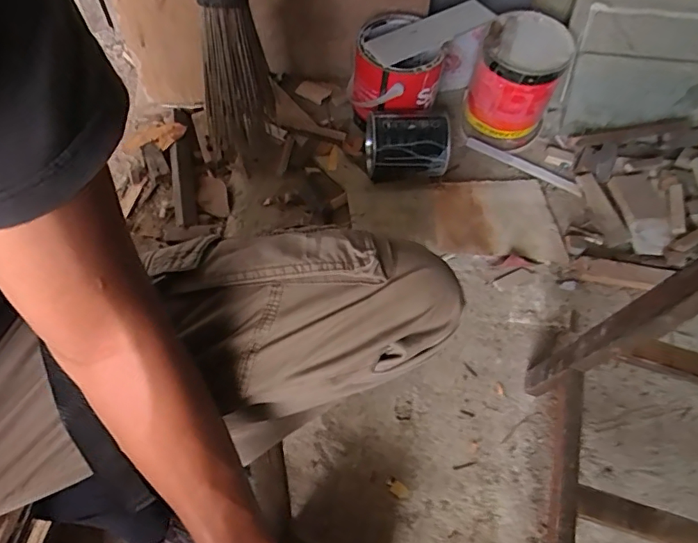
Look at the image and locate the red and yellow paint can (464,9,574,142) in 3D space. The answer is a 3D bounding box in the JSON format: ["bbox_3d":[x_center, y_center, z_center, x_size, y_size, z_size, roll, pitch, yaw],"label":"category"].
[{"bbox_3d":[0.301,-0.345,0.885,0.140,0.174,0.153,2,61,-3],"label":"red and yellow paint can"}]

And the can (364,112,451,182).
[{"bbox_3d":[0.095,-0.206,0.818,0.138,0.100,0.101,5,61,-1],"label":"can"}]

